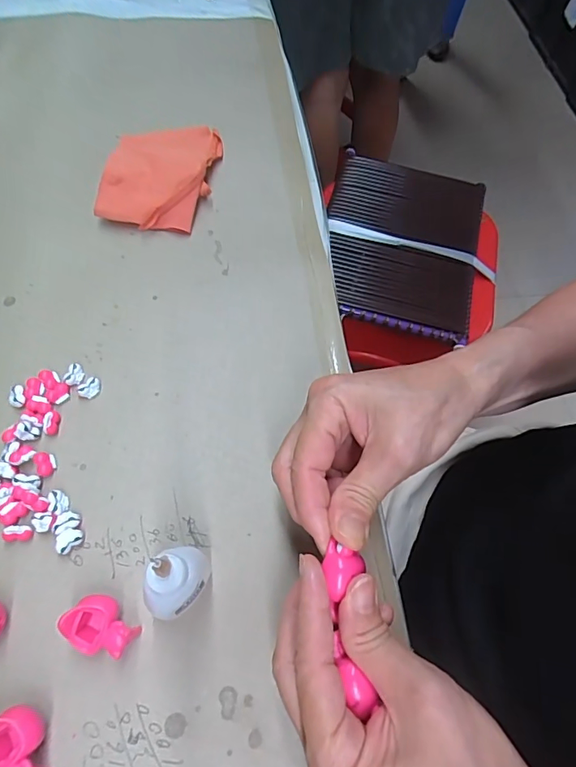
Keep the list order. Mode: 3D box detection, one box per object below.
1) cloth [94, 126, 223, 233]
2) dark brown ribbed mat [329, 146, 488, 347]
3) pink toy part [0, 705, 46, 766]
[{"bbox_3d":[-0.102,-0.175,0.382,0.077,0.024,0.113,6,62,0],"label":"cloth"},{"bbox_3d":[0.167,-0.213,0.685,0.222,0.026,0.298,15,62,5],"label":"dark brown ribbed mat"},{"bbox_3d":[-0.121,0.162,0.206,0.023,0.021,0.032,-18,65,-12],"label":"pink toy part"}]

